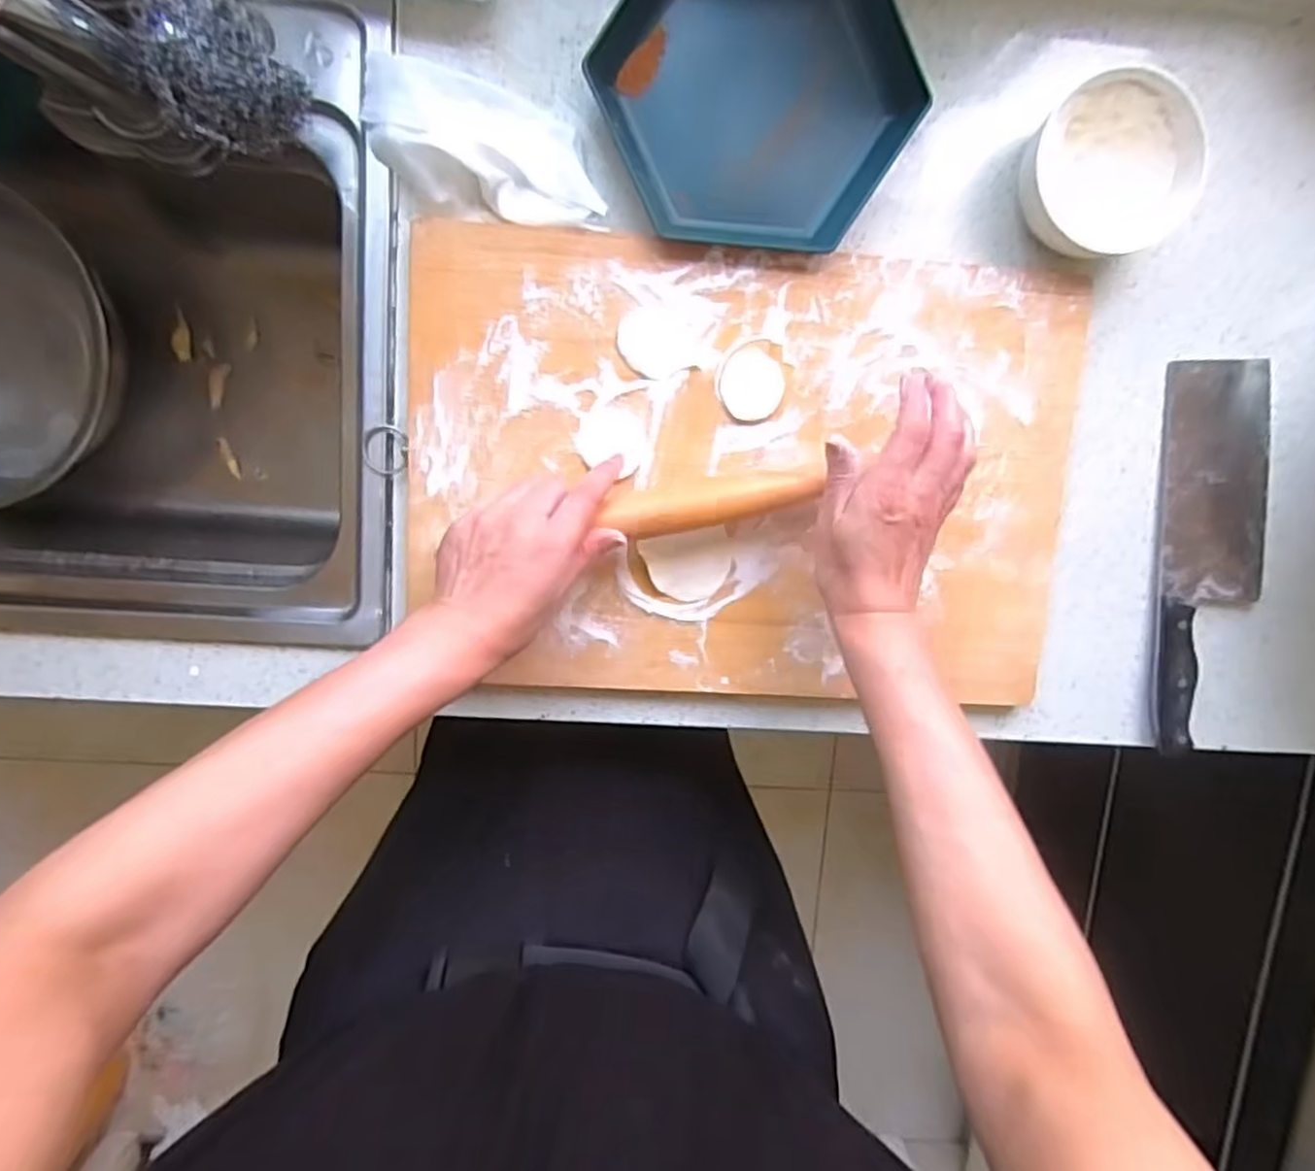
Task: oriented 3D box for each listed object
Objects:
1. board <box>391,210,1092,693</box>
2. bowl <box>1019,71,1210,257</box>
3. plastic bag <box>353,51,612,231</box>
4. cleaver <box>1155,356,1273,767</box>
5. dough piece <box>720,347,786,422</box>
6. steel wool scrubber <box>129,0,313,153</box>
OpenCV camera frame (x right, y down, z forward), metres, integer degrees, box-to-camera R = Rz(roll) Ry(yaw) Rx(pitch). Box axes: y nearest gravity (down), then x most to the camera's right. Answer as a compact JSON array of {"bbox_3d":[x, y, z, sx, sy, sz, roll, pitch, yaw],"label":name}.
[{"bbox_3d":[0.062,-0.074,0.521,0.459,0.014,0.305,2,98,-5],"label":"board"},{"bbox_3d":[0.300,-0.276,0.496,0.094,0.046,0.107,-25,101,1],"label":"bowl"},{"bbox_3d":[-0.110,-0.284,0.479,0.159,0.031,0.078,14,97,-7],"label":"plastic bag"},{"bbox_3d":[0.420,-0.021,0.561,0.081,0.022,0.286,-2,98,-5],"label":"cleaver"},{"bbox_3d":[0.066,-0.137,0.511,0.043,0.004,0.047,2,98,-5],"label":"dough piece"},{"bbox_3d":[-0.251,-0.291,0.423,0.071,0.054,0.070,-1,101,-3],"label":"steel wool scrubber"}]

